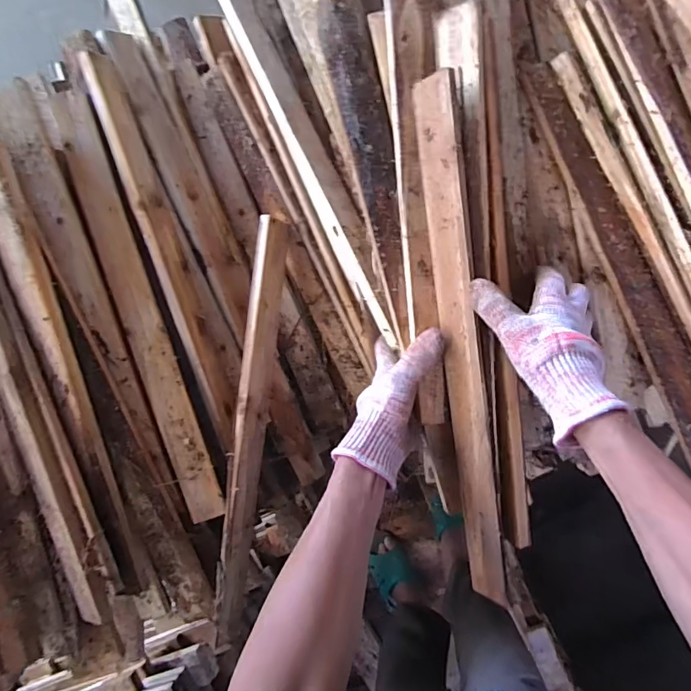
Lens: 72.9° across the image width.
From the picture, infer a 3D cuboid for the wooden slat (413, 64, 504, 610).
[{"bbox_3d":[0.110,0.010,0.441,0.009,0.042,0.487,-15,100,-38],"label":"wooden slat"}]

